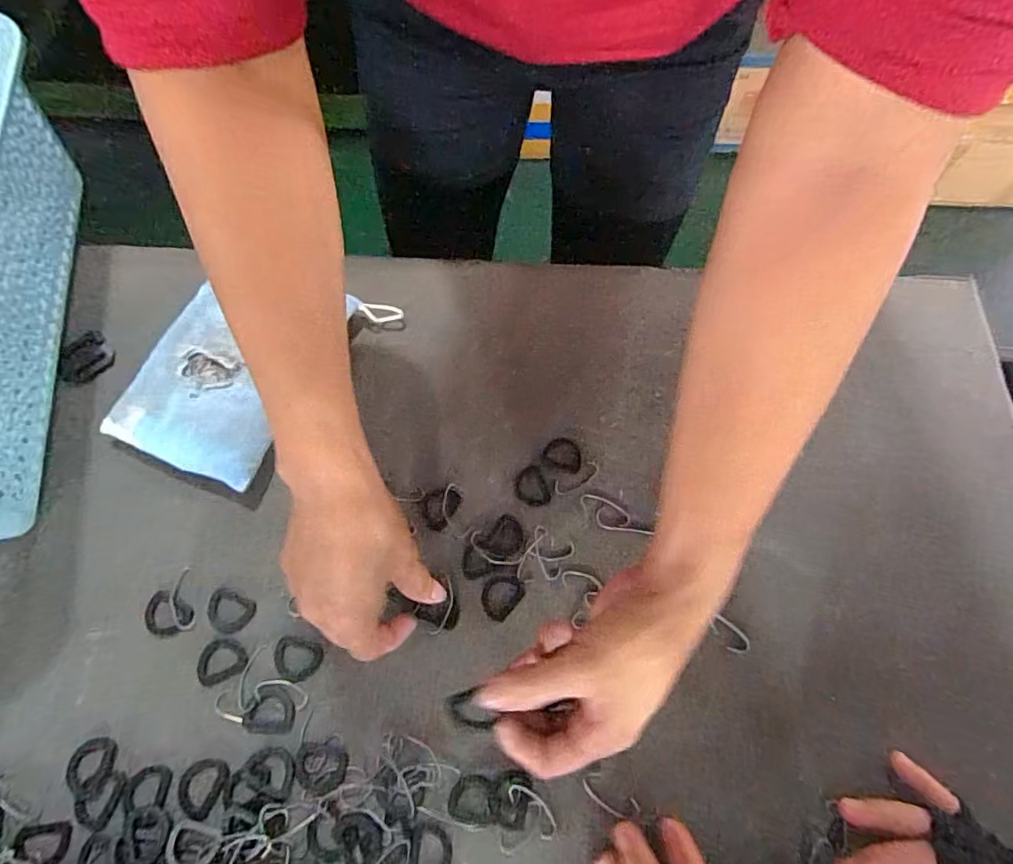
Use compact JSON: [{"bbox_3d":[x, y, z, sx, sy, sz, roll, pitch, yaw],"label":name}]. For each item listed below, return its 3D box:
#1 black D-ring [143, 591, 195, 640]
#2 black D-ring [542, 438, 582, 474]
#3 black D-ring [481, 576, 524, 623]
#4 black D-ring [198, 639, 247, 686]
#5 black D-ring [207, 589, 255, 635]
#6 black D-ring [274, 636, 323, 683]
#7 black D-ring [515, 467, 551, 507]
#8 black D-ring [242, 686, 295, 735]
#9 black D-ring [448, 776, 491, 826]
[{"bbox_3d":[-0.218,0.117,0.354,0.032,0.004,0.026,38,72,13],"label":"black D-ring"},{"bbox_3d":[0.041,0.016,0.399,0.028,0.004,0.024,14,68,5],"label":"black D-ring"},{"bbox_3d":[-0.004,0.108,0.364,0.024,0.004,0.030,32,71,11],"label":"black D-ring"},{"bbox_3d":[-0.179,0.143,0.346,0.029,0.004,0.024,-24,70,-10],"label":"black D-ring"},{"bbox_3d":[-0.180,0.116,0.358,0.031,0.004,0.025,25,69,9],"label":"black D-ring"},{"bbox_3d":[-0.131,0.142,0.348,0.030,0.004,0.026,1,68,-1],"label":"black D-ring"},{"bbox_3d":[0.017,0.039,0.391,0.023,0.004,0.029,-19,70,-9],"label":"black D-ring"},{"bbox_3d":[-0.143,0.167,0.334,0.030,0.004,0.026,1,68,-1],"label":"black D-ring"},{"bbox_3d":[-0.021,0.215,0.324,0.024,0.004,0.025,4,68,0],"label":"black D-ring"}]

